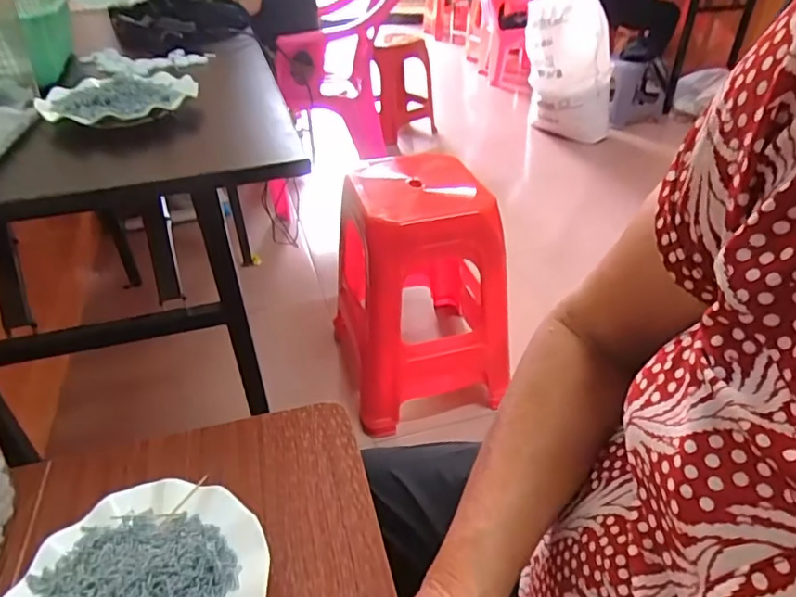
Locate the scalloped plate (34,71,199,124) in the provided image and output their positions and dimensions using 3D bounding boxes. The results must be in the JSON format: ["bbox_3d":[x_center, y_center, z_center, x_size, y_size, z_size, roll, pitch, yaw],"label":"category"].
[{"bbox_3d":[-0.347,-0.258,0.681,0.179,0.027,0.156,-17,39,-21],"label":"scalloped plate"}]

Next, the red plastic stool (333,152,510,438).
[{"bbox_3d":[0.038,-0.029,1.224,0.316,0.528,0.369,-9,37,-11],"label":"red plastic stool"}]

